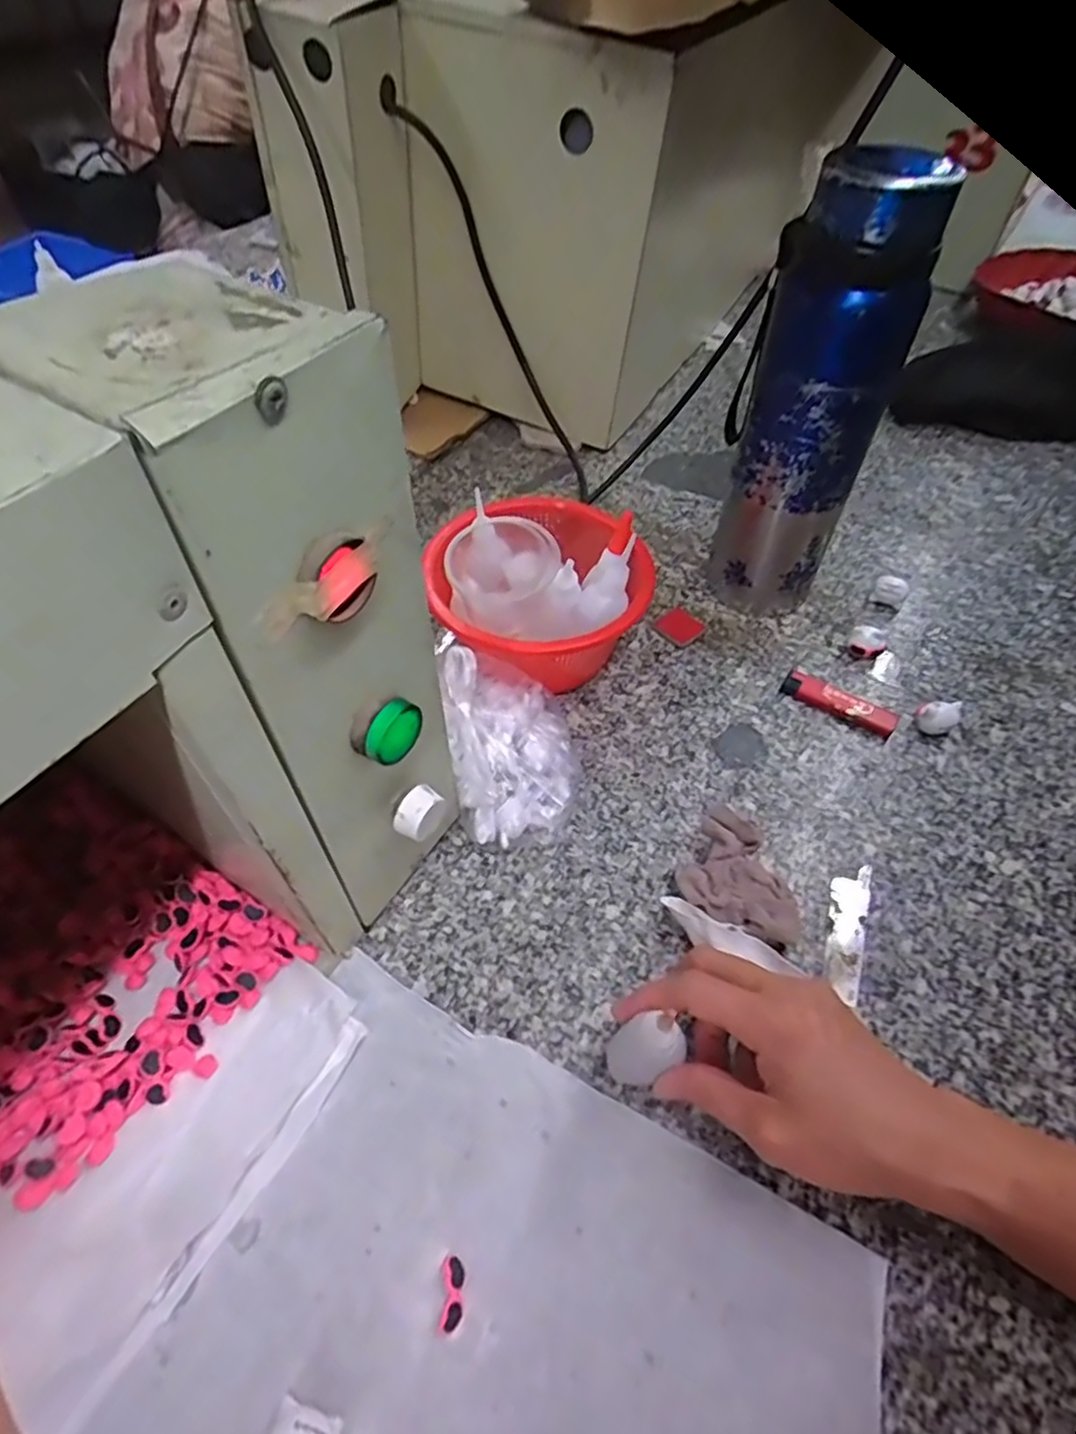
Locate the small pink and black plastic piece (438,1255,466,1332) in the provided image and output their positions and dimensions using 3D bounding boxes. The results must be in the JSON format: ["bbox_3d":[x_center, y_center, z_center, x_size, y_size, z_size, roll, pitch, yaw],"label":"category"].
[{"bbox_3d":[-0.035,0.232,0.283,0.010,0.004,0.024,-1,51,-1],"label":"small pink and black plastic piece"}]

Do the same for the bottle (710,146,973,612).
[{"bbox_3d":[0.169,-0.189,0.446,0.089,0.280,0.075,16,53,10],"label":"bottle"}]

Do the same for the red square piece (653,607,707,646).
[{"bbox_3d":[0.107,-0.069,0.527,0.030,0.004,0.029,-33,60,-25],"label":"red square piece"}]

